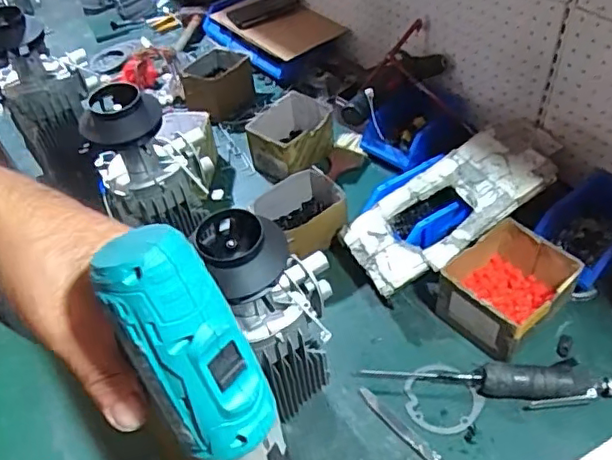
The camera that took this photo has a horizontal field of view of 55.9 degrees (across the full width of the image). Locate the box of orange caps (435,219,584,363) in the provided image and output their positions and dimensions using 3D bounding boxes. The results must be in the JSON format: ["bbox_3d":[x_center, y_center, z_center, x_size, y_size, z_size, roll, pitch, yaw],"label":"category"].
[{"bbox_3d":[0.286,0.087,0.830,0.160,0.099,0.142,-34,52,-23],"label":"box of orange caps"}]

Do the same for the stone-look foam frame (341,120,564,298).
[{"bbox_3d":[0.227,-0.043,0.890,0.337,0.034,0.158,-36,50,2],"label":"stone-look foam frame"}]

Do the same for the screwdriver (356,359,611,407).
[{"bbox_3d":[0.258,0.202,0.773,0.365,0.038,0.070,-4,47,3],"label":"screwdriver"}]

